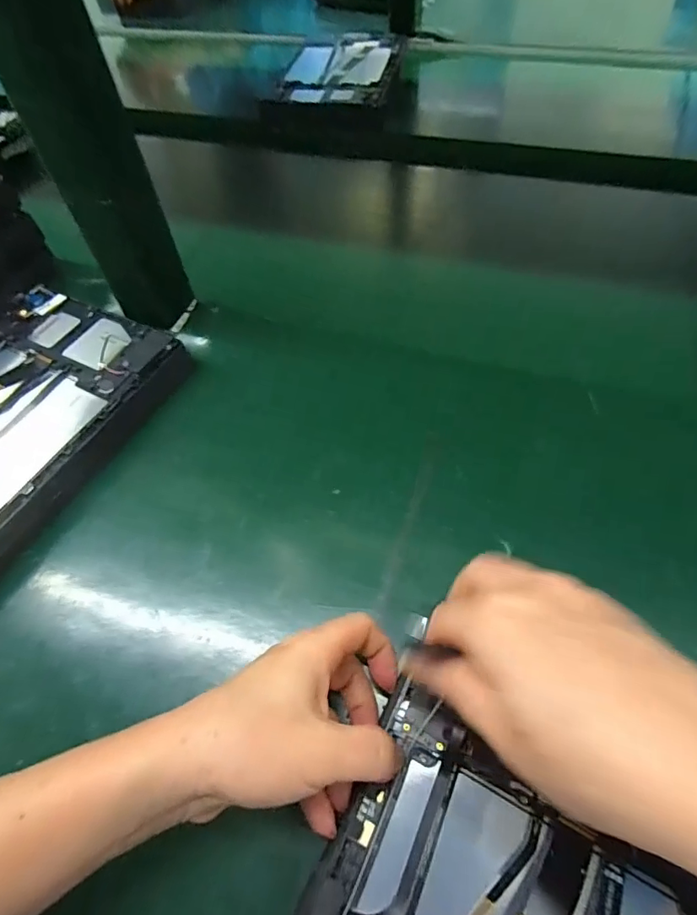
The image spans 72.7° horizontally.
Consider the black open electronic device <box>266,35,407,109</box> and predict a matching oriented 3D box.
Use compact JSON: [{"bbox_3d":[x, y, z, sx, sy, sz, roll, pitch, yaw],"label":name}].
[{"bbox_3d":[-0.010,-0.534,0.650,0.156,0.017,0.219,8,58,11],"label":"black open electronic device"}]

